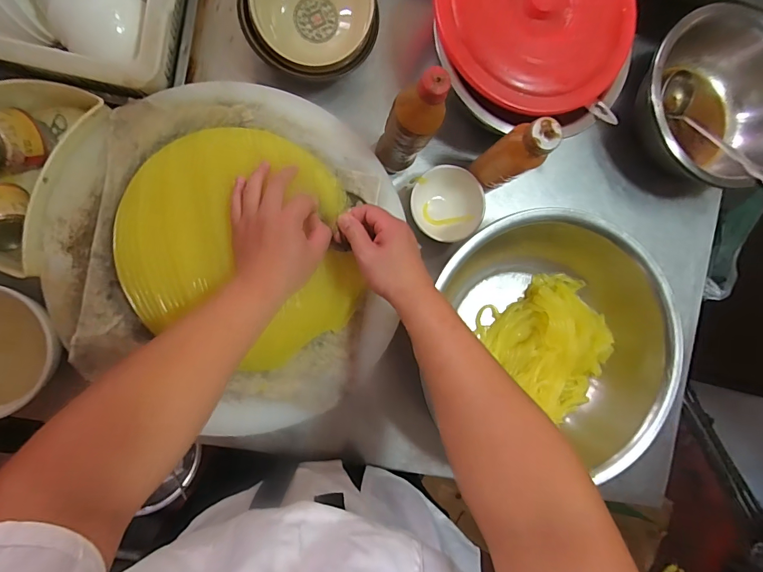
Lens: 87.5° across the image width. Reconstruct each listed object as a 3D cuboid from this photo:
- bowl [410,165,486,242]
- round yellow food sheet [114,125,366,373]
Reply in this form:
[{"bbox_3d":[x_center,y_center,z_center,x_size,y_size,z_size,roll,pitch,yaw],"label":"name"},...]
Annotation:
[{"bbox_3d":[0.098,-0.122,0.596,0.100,0.053,0.107,0,90,-9],"label":"bowl"},{"bbox_3d":[-0.174,-0.043,0.502,0.271,0.033,0.304,-15,98,-17],"label":"round yellow food sheet"}]

